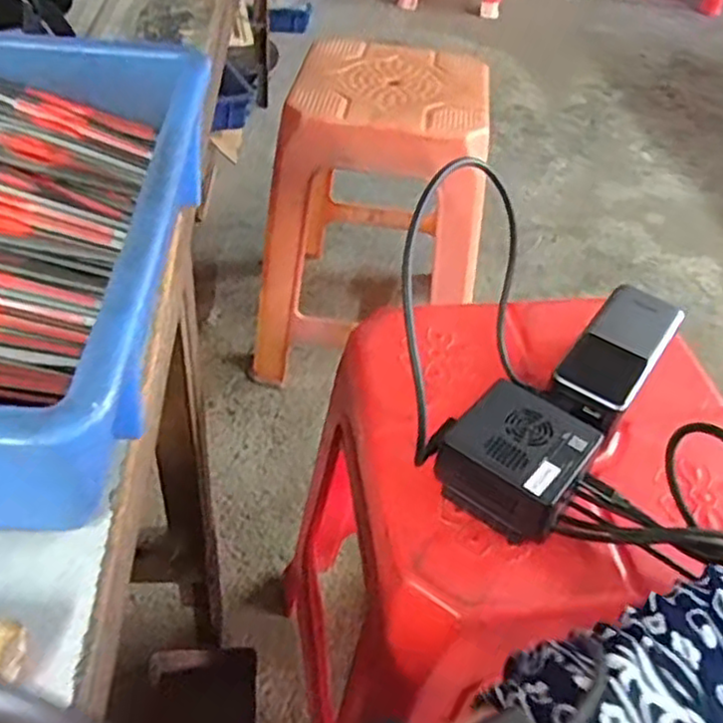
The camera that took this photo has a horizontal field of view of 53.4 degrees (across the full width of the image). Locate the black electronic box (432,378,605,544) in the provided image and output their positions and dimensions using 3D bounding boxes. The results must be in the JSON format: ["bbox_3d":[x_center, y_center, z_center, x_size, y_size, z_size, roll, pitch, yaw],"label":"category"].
[{"bbox_3d":[0.098,0.064,0.454,0.079,0.052,0.080,31,49,24],"label":"black electronic box"}]

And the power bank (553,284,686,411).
[{"bbox_3d":[0.185,-0.014,0.509,0.051,0.015,0.123,30,48,22],"label":"power bank"}]

